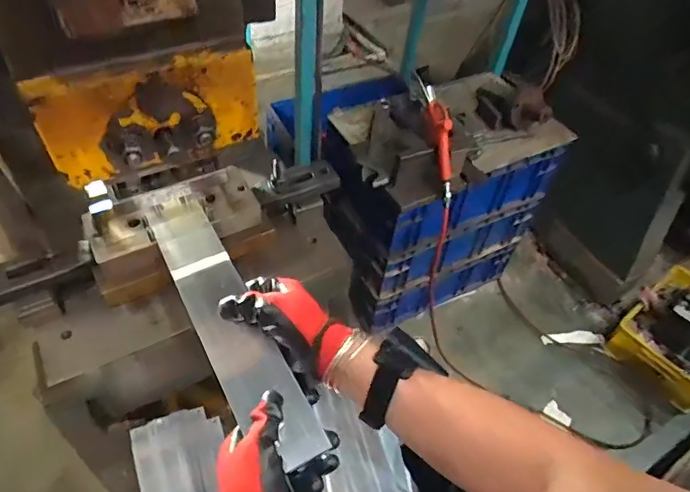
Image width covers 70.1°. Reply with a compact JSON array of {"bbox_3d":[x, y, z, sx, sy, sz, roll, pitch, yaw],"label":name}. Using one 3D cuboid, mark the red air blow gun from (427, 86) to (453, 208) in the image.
[{"bbox_3d":[0.194,-0.191,0.947,0.021,0.224,0.066,-14,15,-16],"label":"red air blow gun"}]

